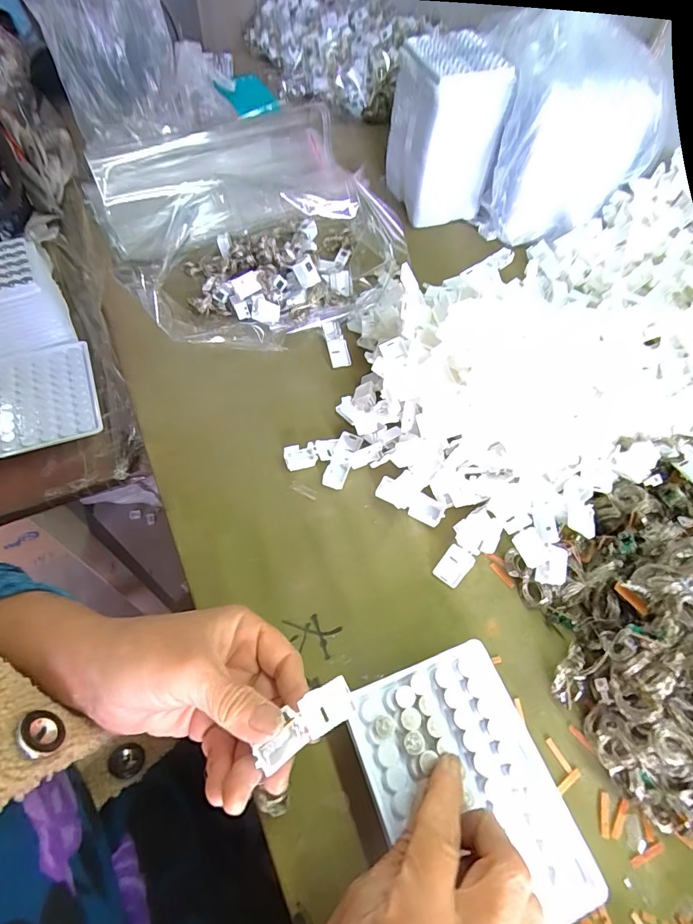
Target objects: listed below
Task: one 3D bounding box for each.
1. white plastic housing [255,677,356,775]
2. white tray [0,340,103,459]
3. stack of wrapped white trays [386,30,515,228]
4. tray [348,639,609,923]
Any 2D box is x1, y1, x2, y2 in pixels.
[{"bbox_3d":[-0.020,0.135,0.226,0.053,0.014,0.020,-33,62,-17],"label":"white plastic housing"},{"bbox_3d":[-0.298,-0.062,0.428,0.098,0.016,0.120,-20,60,-14],"label":"white tray"},{"bbox_3d":[0.121,-0.414,0.553,0.107,0.150,0.128,-10,58,-10],"label":"stack of wrapped white trays"},{"bbox_3d":[0.065,0.177,0.240,0.094,0.016,0.127,-20,59,-9],"label":"tray"}]

